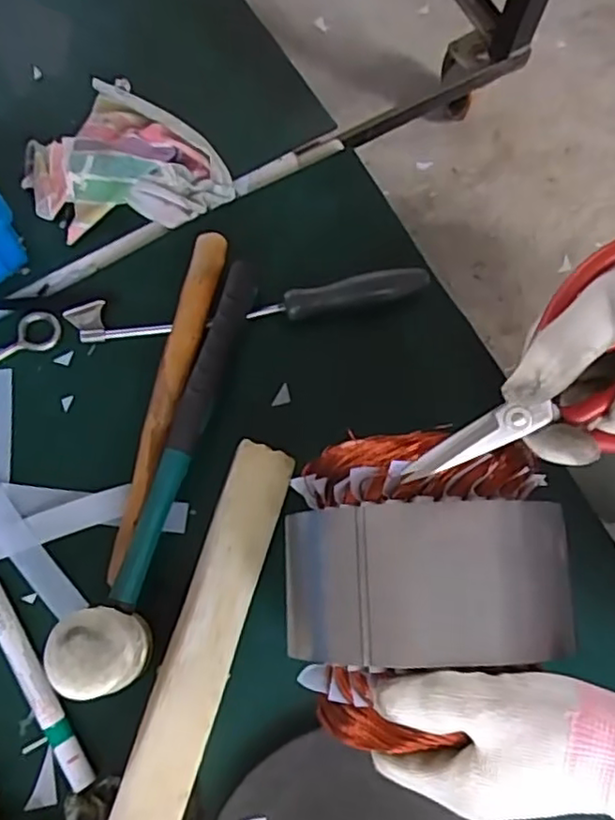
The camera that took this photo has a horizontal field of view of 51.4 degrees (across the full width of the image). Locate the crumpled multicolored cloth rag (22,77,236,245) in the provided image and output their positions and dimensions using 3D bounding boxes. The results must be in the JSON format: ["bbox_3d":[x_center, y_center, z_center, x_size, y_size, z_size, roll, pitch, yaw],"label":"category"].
[{"bbox_3d":[-0.142,-0.191,0.478,0.134,0.031,0.127,-25,78,-6],"label":"crumpled multicolored cloth rag"}]

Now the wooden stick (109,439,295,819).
[{"bbox_3d":[-0.076,0.183,0.385,0.045,0.040,0.340,17,77,4],"label":"wooden stick"}]

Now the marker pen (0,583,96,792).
[{"bbox_3d":[-0.173,0.171,0.402,0.016,0.012,0.139,-31,78,-7],"label":"marker pen"}]

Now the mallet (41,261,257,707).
[{"bbox_3d":[-0.089,0.028,0.405,0.050,0.068,0.287,13,77,3],"label":"mallet"}]

